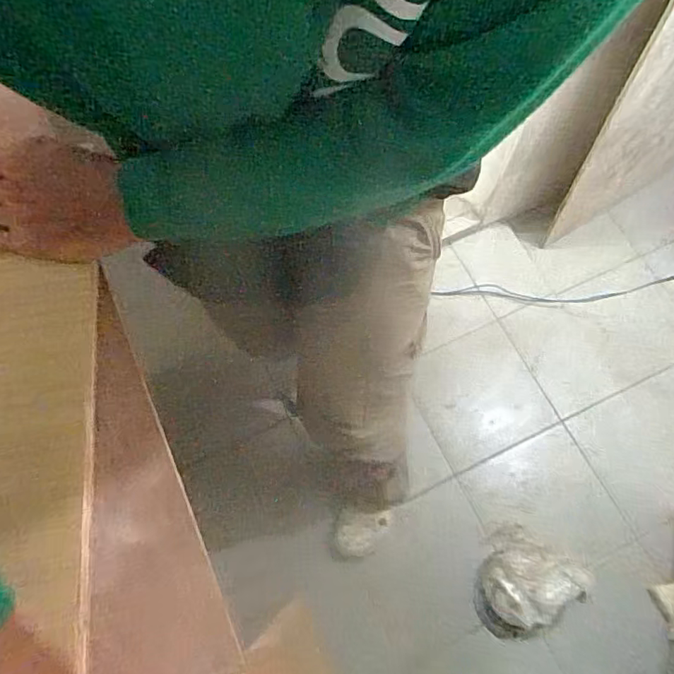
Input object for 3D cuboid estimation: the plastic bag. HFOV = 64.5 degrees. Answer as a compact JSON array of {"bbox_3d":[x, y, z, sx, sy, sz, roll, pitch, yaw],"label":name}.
[{"bbox_3d":[0.424,0.569,1.196,0.225,0.061,0.226,32,73,12],"label":"plastic bag"}]

